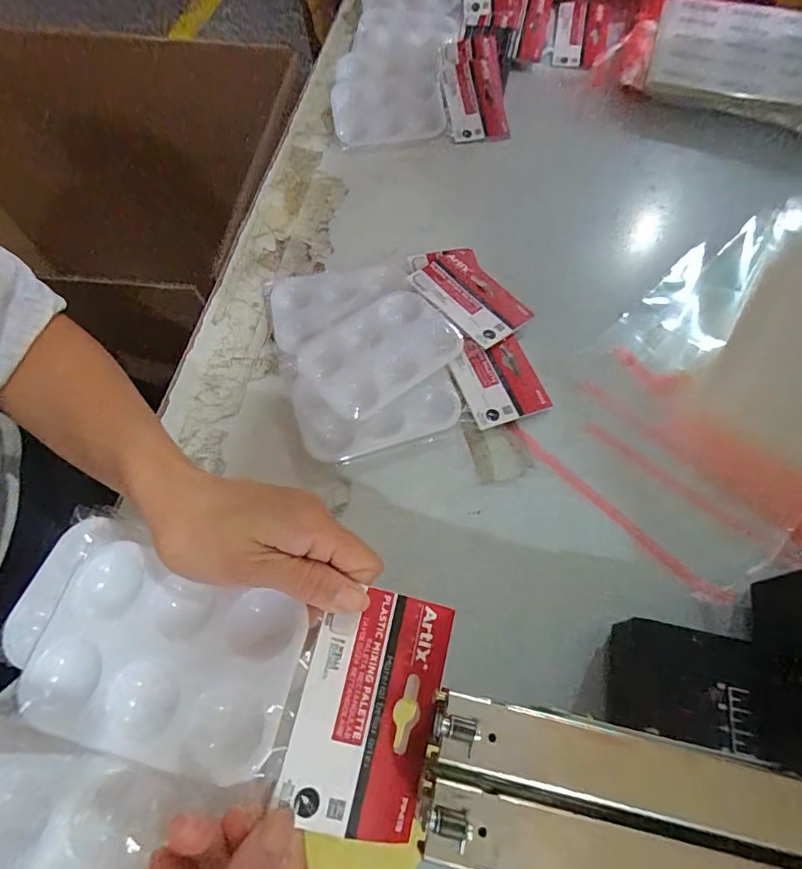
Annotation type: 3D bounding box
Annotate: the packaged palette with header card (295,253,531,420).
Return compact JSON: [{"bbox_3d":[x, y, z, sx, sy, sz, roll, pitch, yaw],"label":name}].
[{"bbox_3d":[0.011,-0.085,0.408,0.192,0.023,0.092,-33,67,-15],"label":"packaged palette with header card"}]

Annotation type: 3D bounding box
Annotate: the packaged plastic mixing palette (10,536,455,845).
[{"bbox_3d":[-0.076,0.112,0.226,0.184,0.015,0.093,12,64,2],"label":"packaged plastic mixing palette"}]

